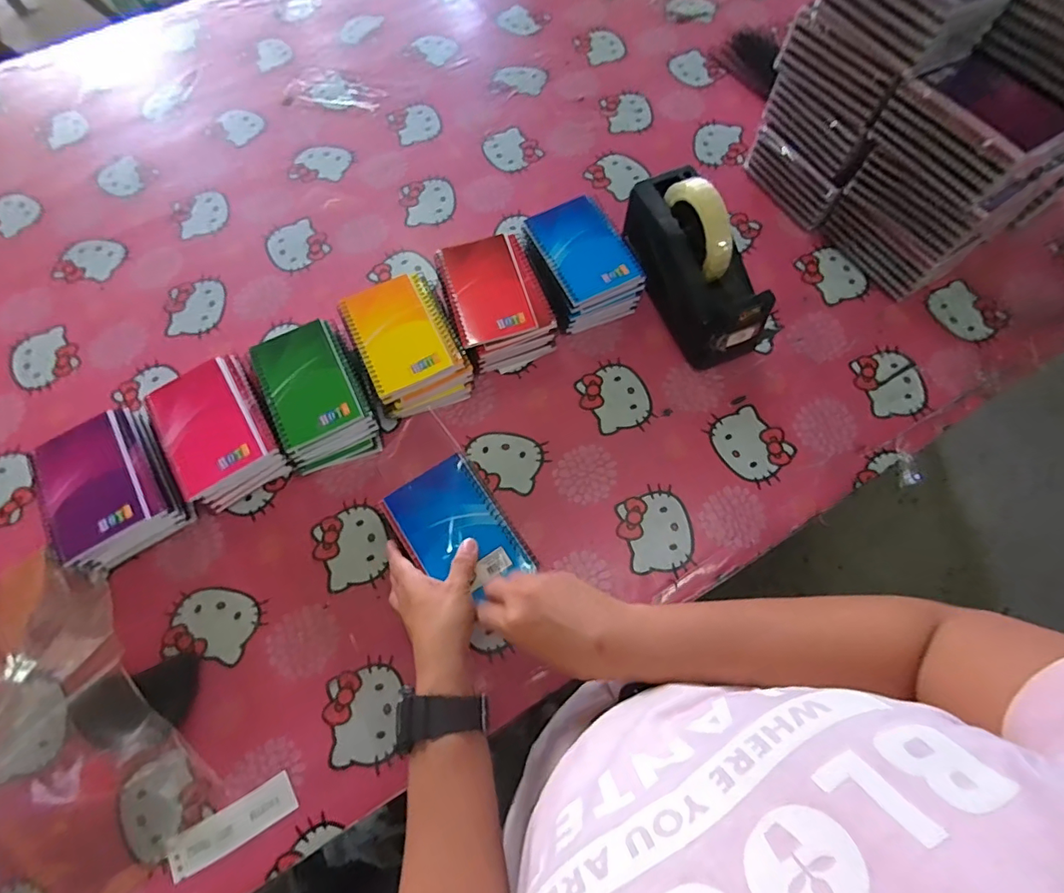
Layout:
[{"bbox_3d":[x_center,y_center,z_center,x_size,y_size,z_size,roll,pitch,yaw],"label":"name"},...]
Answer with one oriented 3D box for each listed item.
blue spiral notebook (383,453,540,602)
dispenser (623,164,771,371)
[{"bbox_3d":[-0.066,0.075,0.452,0.086,0.014,0.125,-32,72,-11],"label":"blue spiral notebook"},{"bbox_3d":[0.180,-0.202,0.546,0.079,0.128,0.203,-21,70,-8],"label":"dispenser"}]

